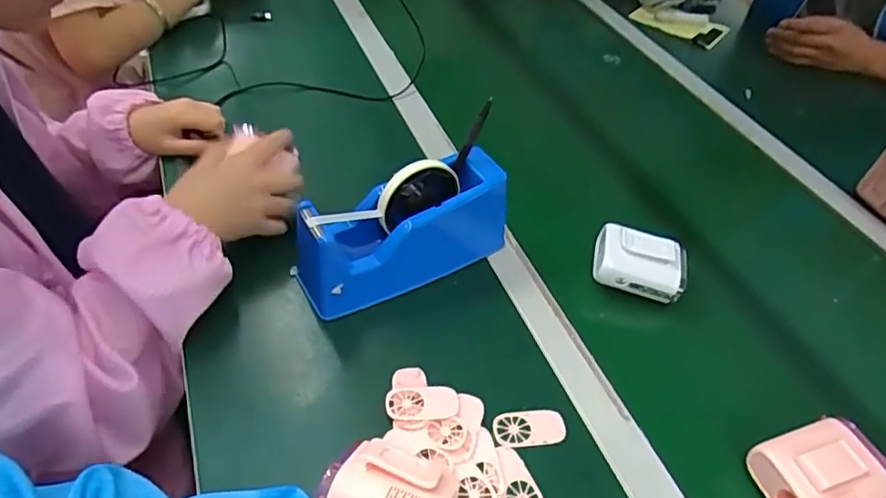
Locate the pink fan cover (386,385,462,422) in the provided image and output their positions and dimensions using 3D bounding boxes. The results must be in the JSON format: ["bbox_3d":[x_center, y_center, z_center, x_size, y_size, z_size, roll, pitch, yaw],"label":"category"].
[{"bbox_3d":[-0.017,0.124,0.464,0.057,0.006,0.029,1,46,-7],"label":"pink fan cover"}]

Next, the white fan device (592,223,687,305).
[{"bbox_3d":[0.195,0.012,0.567,0.086,0.036,0.057,16,46,8],"label":"white fan device"}]

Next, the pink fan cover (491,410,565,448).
[{"bbox_3d":[0.070,0.144,0.464,0.058,0.004,0.028,0,46,-8],"label":"pink fan cover"}]

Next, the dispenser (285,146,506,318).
[{"bbox_3d":[-0.038,-0.018,0.542,0.209,0.109,0.071,-20,52,-25],"label":"dispenser"}]

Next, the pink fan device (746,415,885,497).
[{"bbox_3d":[0.290,0.166,0.429,0.097,0.037,0.068,-9,48,-16],"label":"pink fan device"}]

